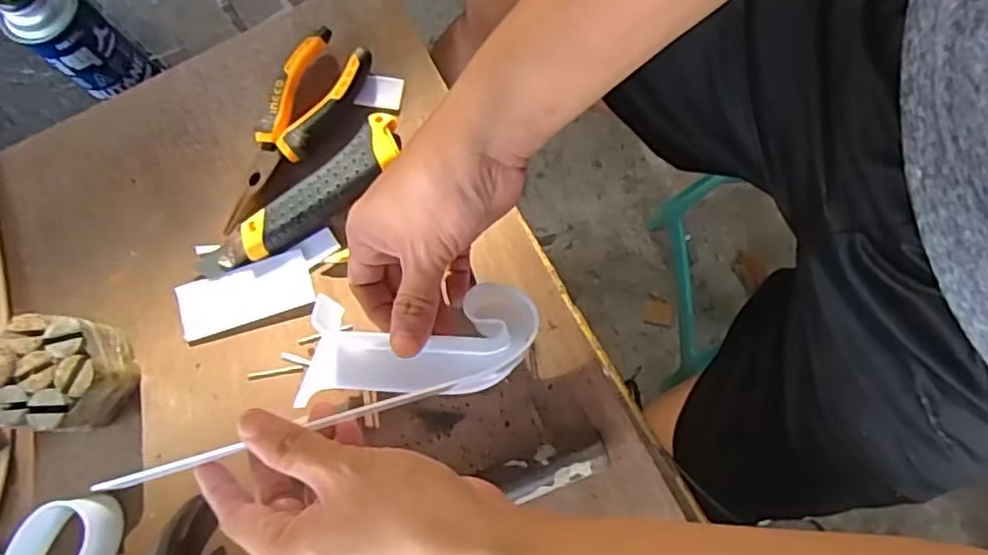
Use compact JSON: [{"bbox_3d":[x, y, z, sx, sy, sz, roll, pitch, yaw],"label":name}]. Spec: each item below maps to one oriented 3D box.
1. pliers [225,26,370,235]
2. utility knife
[{"bbox_3d":[-0.146,-0.105,0.471,0.044,0.024,0.153,31,80,8],"label":"pliers"},{"bbox_3d":[-0.131,-0.052,0.462,0.165,0.024,0.036,-38,79,-7],"label":"utility knife"}]

